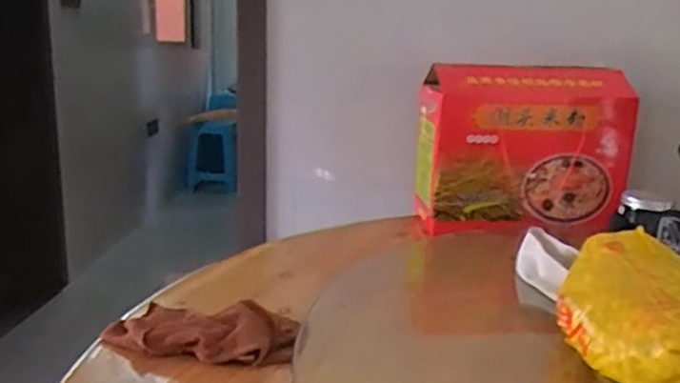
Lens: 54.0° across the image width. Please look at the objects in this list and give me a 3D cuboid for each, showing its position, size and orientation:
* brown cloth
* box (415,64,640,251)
[{"bbox_3d":[-0.174,0.169,0.829,0.233,0.047,0.104,2,15,2],"label":"brown cloth"},{"bbox_3d":[0.362,-0.082,1.309,0.383,0.306,0.155,-2,15,-11],"label":"box"}]

